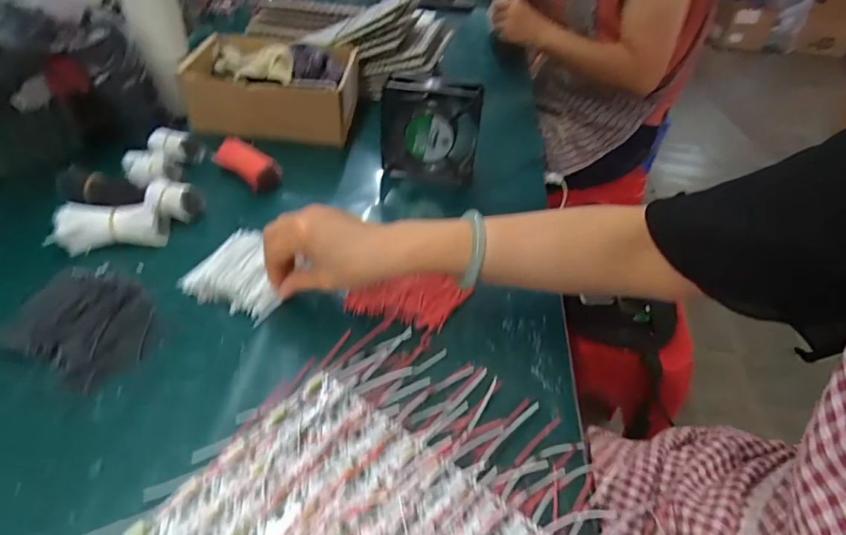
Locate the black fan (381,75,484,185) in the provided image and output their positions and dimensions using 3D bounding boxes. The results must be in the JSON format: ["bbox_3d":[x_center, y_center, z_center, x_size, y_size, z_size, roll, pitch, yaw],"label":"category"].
[{"bbox_3d":[0.011,-0.157,0.598,0.116,0.130,0.035,-6,41,-15],"label":"black fan"}]

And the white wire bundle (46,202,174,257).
[{"bbox_3d":[-0.311,-0.041,0.483,0.098,0.035,0.038,-7,41,-16],"label":"white wire bundle"}]

